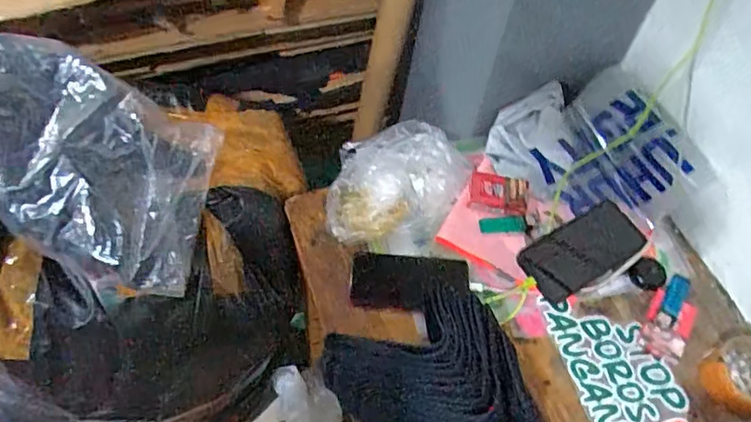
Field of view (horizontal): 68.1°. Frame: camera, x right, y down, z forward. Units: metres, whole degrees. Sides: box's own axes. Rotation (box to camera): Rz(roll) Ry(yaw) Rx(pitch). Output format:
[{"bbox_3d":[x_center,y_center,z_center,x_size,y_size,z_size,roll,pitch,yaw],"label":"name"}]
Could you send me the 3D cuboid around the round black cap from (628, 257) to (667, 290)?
[{"bbox_3d":[0.362,0.083,0.735,0.047,0.019,0.042,-29,63,-21],"label":"round black cap"}]

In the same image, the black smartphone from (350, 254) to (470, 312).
[{"bbox_3d":[0.043,0.090,0.709,0.146,0.013,0.074,0,58,5],"label":"black smartphone"}]

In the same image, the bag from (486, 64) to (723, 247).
[{"bbox_3d":[0.312,-0.073,0.790,0.211,0.105,0.285,-20,61,-17],"label":"bag"}]

